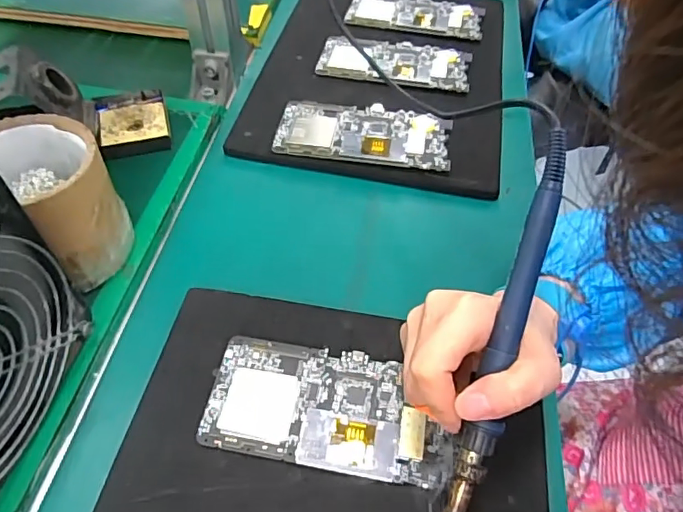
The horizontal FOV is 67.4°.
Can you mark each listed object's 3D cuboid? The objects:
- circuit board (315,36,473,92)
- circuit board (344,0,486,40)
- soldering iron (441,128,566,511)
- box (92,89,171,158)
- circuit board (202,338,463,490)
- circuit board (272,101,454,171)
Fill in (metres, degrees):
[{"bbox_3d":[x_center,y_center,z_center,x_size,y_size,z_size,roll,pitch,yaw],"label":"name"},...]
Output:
[{"bbox_3d":[0.055,-0.205,0.536,0.154,0.005,0.072,9,53,6],"label":"circuit board"},{"bbox_3d":[0.085,-0.283,0.596,0.155,0.004,0.070,10,52,6],"label":"circuit board"},{"bbox_3d":[0.080,0.052,0.259,0.017,0.016,0.239,15,86,11],"label":"soldering iron"},{"bbox_3d":[-0.186,-0.117,0.457,0.059,0.016,0.074,-15,54,-11],"label":"box"},{"bbox_3d":[-0.007,0.091,0.312,0.148,0.005,0.072,8,53,6],"label":"circuit board"},{"bbox_3d":[0.020,-0.112,0.465,0.154,0.009,0.070,7,53,5],"label":"circuit board"}]

